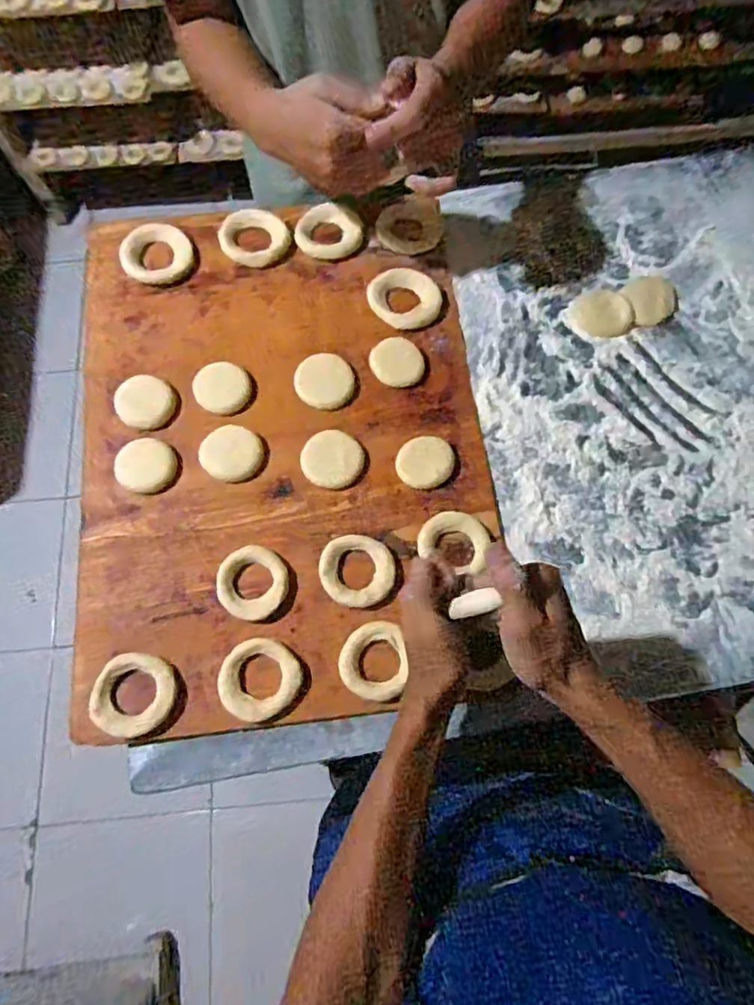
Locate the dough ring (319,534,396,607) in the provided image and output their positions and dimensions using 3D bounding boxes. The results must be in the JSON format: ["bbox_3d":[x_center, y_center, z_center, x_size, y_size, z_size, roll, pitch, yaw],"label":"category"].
[{"bbox_3d":[-0.019,0.065,0.559,0.071,0.013,0.066,0,72,0],"label":"dough ring"}]

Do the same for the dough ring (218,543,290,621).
[{"bbox_3d":[-0.119,0.076,0.556,0.066,0.014,0.066,0,72,0],"label":"dough ring"}]

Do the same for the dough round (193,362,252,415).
[{"bbox_3d":[-0.164,-0.121,0.618,0.058,0.014,0.054,0,72,0],"label":"dough round"}]

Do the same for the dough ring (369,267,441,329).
[{"bbox_3d":[0.031,-0.228,0.655,0.080,0.017,0.069,-2,72,-1],"label":"dough ring"}]

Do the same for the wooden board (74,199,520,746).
[{"bbox_3d":[-0.100,-0.077,0.606,0.408,0.023,0.562,-6,73,-2],"label":"wooden board"}]

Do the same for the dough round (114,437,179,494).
[{"bbox_3d":[-0.234,-0.037,0.592,0.059,0.012,0.053,-14,73,-4],"label":"dough round"}]

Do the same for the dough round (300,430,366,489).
[{"bbox_3d":[-0.045,-0.045,0.592,0.061,0.019,0.057,0,72,0],"label":"dough round"}]

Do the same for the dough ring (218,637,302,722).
[{"bbox_3d":[-0.106,0.159,0.525,0.069,0.016,0.068,0,72,0],"label":"dough ring"}]

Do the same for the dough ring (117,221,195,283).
[{"bbox_3d":[-0.253,-0.287,0.667,0.078,0.018,0.073,0,72,0],"label":"dough ring"}]

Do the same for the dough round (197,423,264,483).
[{"bbox_3d":[-0.148,-0.052,0.596,0.062,0.006,0.058,0,72,0],"label":"dough round"}]

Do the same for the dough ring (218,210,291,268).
[{"bbox_3d":[-0.143,-0.310,0.678,0.078,0.014,0.071,0,72,0],"label":"dough ring"}]

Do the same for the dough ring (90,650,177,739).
[{"bbox_3d":[-0.218,0.172,0.521,0.070,0.019,0.068,0,72,0],"label":"dough ring"}]

